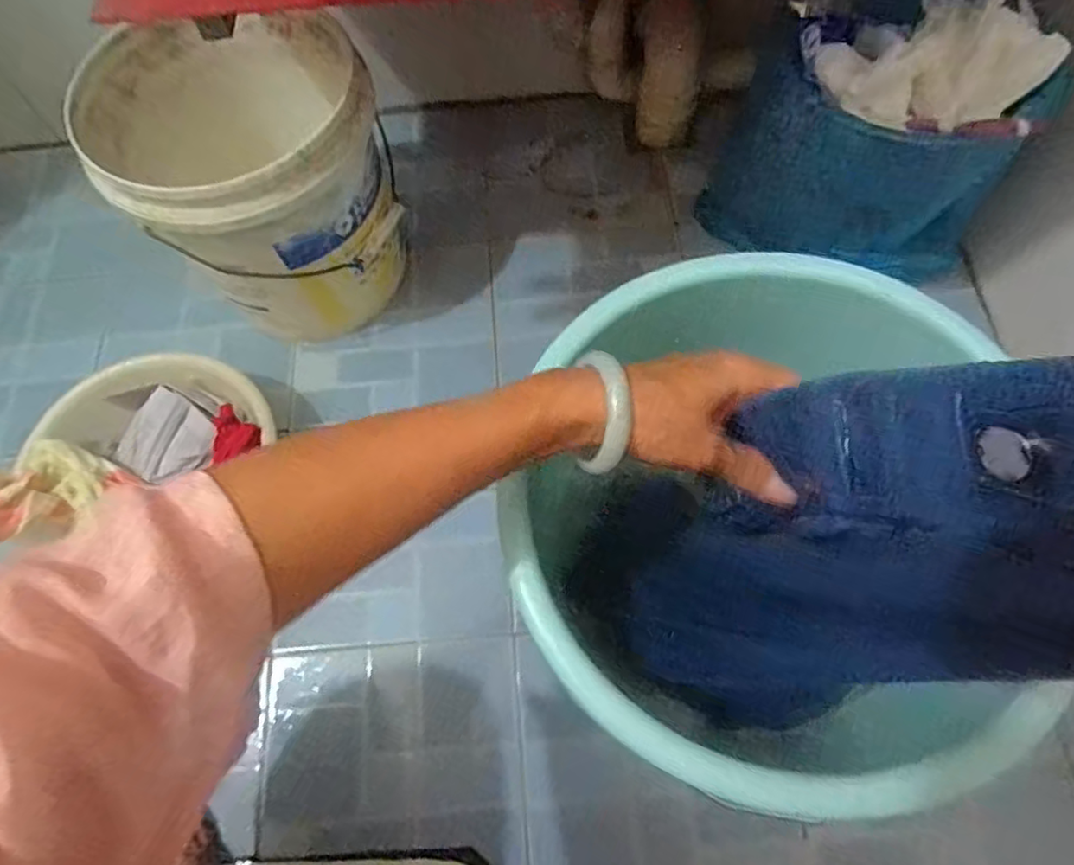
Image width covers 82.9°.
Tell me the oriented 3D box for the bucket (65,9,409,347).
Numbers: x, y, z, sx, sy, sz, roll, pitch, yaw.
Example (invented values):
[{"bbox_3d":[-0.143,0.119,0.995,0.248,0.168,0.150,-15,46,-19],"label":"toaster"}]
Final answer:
[{"bbox_3d":[-0.290,-0.266,0.677,0.257,0.273,0.253,-1,68,2],"label":"bucket"}]

